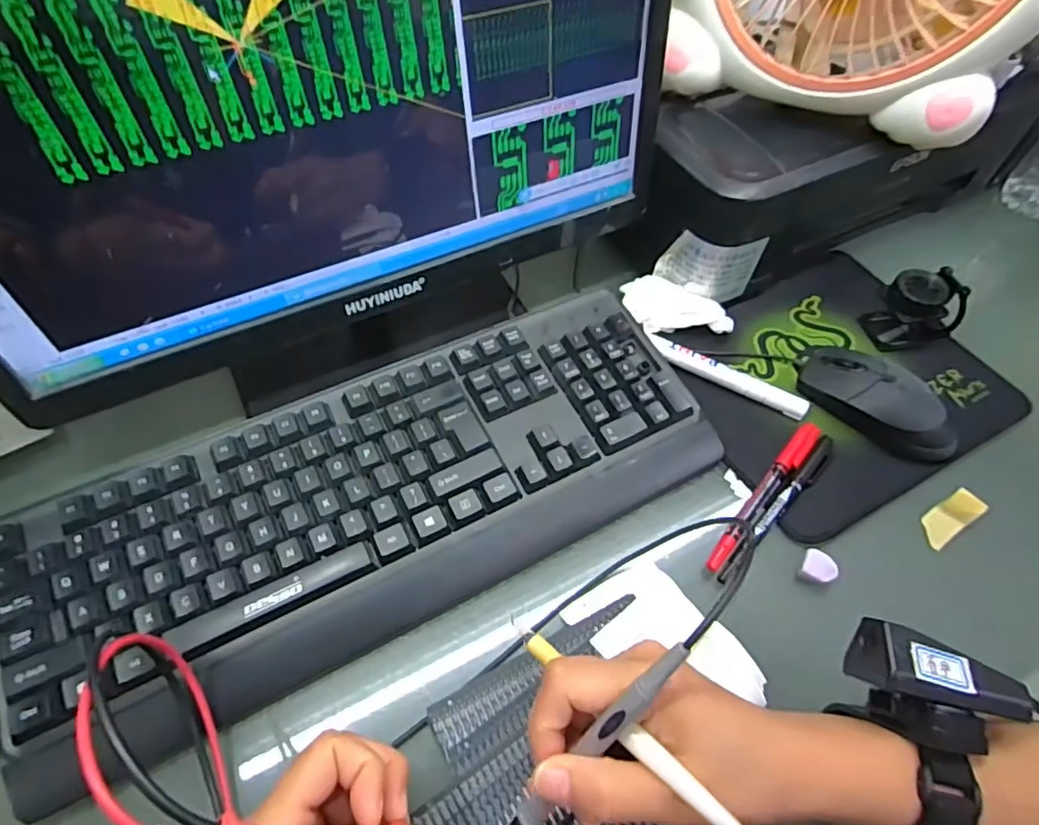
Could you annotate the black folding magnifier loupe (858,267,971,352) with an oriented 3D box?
[{"bbox_3d":[0.331,-0.084,0.481,0.070,0.064,0.040,-3,56,-5],"label":"black folding magnifier loupe"}]

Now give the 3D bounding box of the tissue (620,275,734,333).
[{"bbox_3d":[0.128,-0.084,0.484,0.092,0.030,0.043,29,59,16],"label":"tissue"}]

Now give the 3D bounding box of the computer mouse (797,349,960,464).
[{"bbox_3d":[0.265,-0.011,0.432,0.054,0.033,0.119,-36,64,-24],"label":"computer mouse"}]

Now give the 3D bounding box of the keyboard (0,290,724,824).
[{"bbox_3d":[-0.081,0.046,0.367,0.430,0.029,0.152,-24,60,-18],"label":"keyboard"}]

